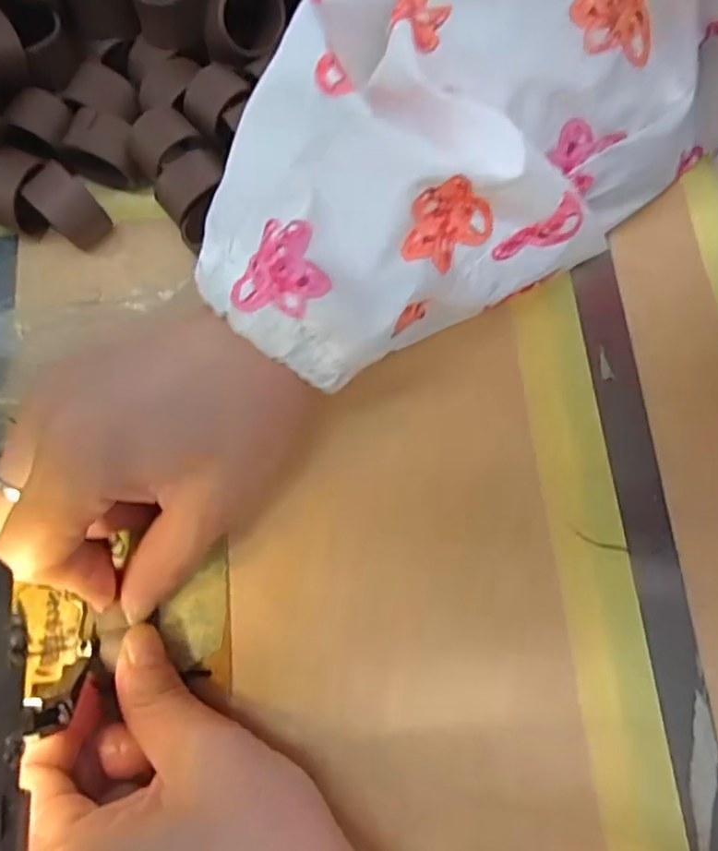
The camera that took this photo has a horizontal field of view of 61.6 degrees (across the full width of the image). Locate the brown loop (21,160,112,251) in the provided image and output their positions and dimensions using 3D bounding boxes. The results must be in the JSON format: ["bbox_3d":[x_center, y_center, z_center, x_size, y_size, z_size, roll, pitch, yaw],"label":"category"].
[{"bbox_3d":[-0.114,-0.085,0.237,0.022,0.023,0.019,43,83,14],"label":"brown loop"}]

